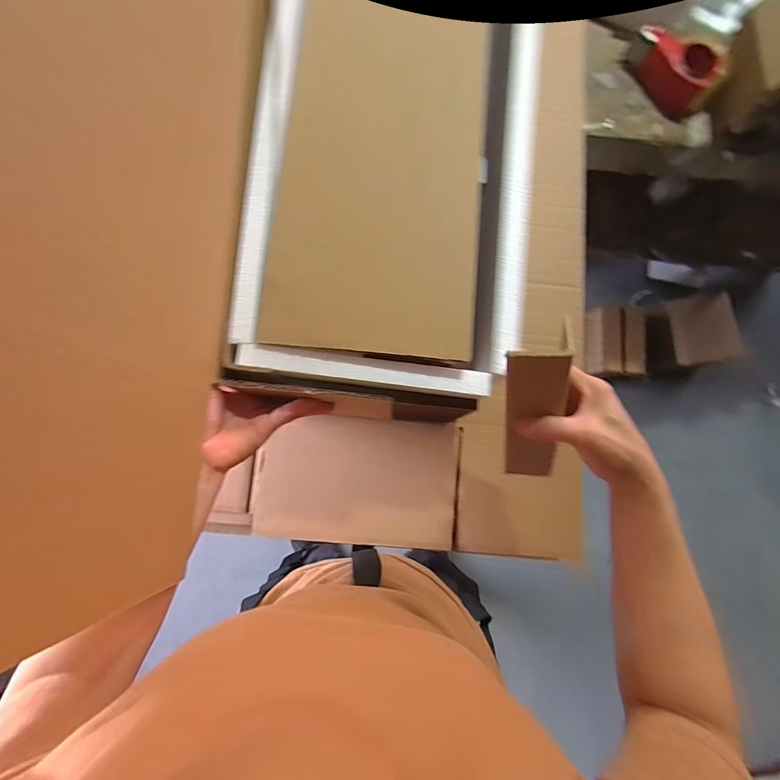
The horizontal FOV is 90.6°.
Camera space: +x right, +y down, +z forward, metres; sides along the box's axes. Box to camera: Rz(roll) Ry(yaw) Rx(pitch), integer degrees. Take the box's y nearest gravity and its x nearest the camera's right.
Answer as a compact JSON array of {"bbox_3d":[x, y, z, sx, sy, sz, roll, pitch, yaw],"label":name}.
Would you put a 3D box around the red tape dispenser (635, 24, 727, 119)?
[{"bbox_3d":[0.501,-0.575,0.687,0.074,0.063,0.161,-40,83,-8],"label":"red tape dispenser"}]

